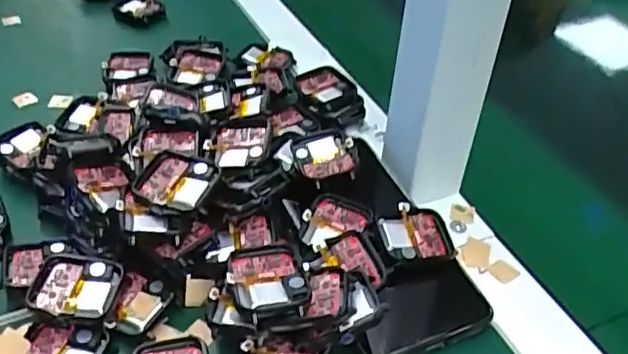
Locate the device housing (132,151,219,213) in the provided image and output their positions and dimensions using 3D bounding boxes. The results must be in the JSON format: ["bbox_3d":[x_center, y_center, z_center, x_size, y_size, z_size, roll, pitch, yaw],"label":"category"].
[{"bbox_3d":[-0.075,0.002,0.340,0.036,0.011,0.037,18,43,16],"label":"device housing"}]

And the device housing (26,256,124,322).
[{"bbox_3d":[-0.126,0.060,0.325,0.045,0.016,0.037,3,41,1],"label":"device housing"}]

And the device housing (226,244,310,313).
[{"bbox_3d":[-0.022,0.049,0.303,0.038,0.008,0.039,-8,42,-13],"label":"device housing"}]

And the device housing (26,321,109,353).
[{"bbox_3d":[-0.125,0.088,0.303,0.039,0.012,0.035,7,41,6],"label":"device housing"}]

